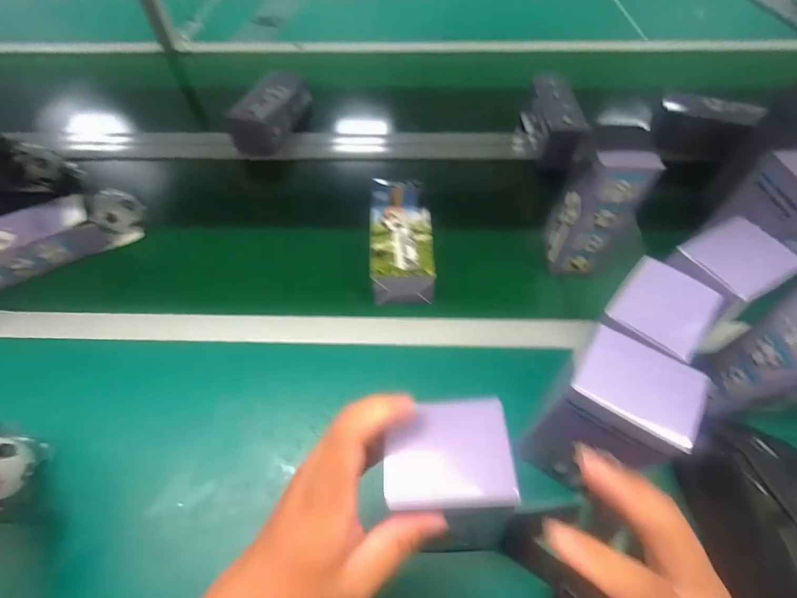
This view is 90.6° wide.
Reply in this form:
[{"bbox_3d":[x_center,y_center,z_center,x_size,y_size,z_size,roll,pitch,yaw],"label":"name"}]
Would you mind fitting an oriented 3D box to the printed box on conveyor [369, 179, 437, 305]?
[{"bbox_3d":[0.003,-0.089,0.574,0.089,0.050,0.199,-2,57,0],"label":"printed box on conveyor"}]

